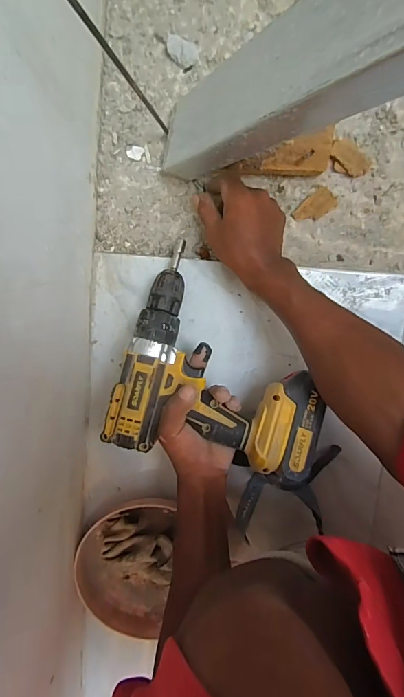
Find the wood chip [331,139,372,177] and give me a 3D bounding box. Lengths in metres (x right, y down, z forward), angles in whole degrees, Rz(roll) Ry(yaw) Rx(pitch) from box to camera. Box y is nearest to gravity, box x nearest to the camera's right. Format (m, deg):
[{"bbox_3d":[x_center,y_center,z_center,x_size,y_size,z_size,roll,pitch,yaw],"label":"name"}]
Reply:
[{"bbox_3d":[0.172,-0.220,0.453,0.051,0.014,0.027,42,98,-5],"label":"wood chip"}]

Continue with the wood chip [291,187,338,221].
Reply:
[{"bbox_3d":[0.133,-0.168,0.463,0.052,0.006,0.028,-32,97,6],"label":"wood chip"}]

